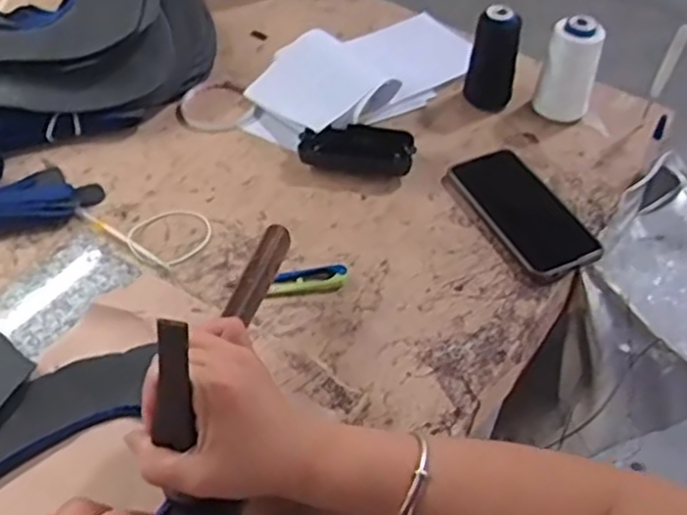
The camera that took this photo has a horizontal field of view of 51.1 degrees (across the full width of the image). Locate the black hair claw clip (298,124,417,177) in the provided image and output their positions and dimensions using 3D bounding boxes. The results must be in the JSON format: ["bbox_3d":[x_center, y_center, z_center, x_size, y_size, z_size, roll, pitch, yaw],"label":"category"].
[{"bbox_3d":[0.013,-0.108,0.719,0.110,0.025,0.048,8,49,4],"label":"black hair claw clip"}]

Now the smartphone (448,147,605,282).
[{"bbox_3d":[0.169,-0.046,0.665,0.082,0.015,0.160,-15,49,-21],"label":"smartphone"}]

